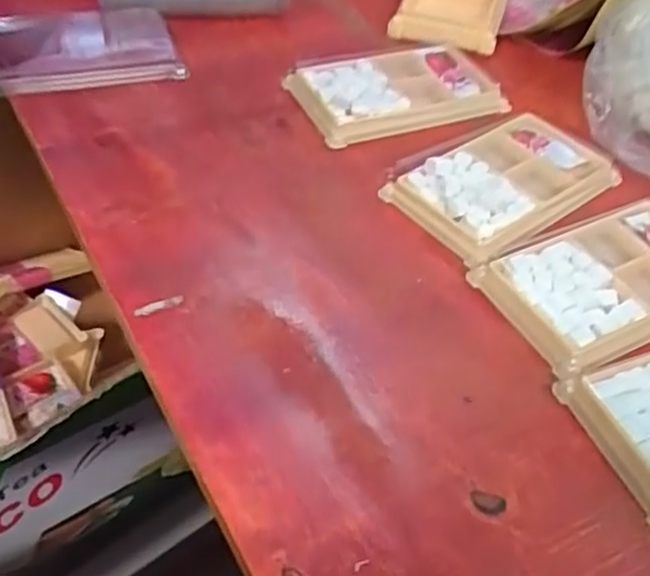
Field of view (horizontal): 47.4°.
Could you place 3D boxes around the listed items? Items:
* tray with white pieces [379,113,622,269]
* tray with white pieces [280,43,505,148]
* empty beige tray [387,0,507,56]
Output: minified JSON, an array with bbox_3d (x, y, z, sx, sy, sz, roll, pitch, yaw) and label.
[{"bbox_3d":[0.110,-0.067,0.448,0.136,0.014,0.079,-31,58,-30],"label":"tray with white pieces"},{"bbox_3d":[0.047,-0.139,0.508,0.132,0.017,0.079,-16,51,-21],"label":"tray with white pieces"},{"bbox_3d":[0.109,-0.242,0.605,0.079,0.021,0.148,15,46,8],"label":"empty beige tray"}]

